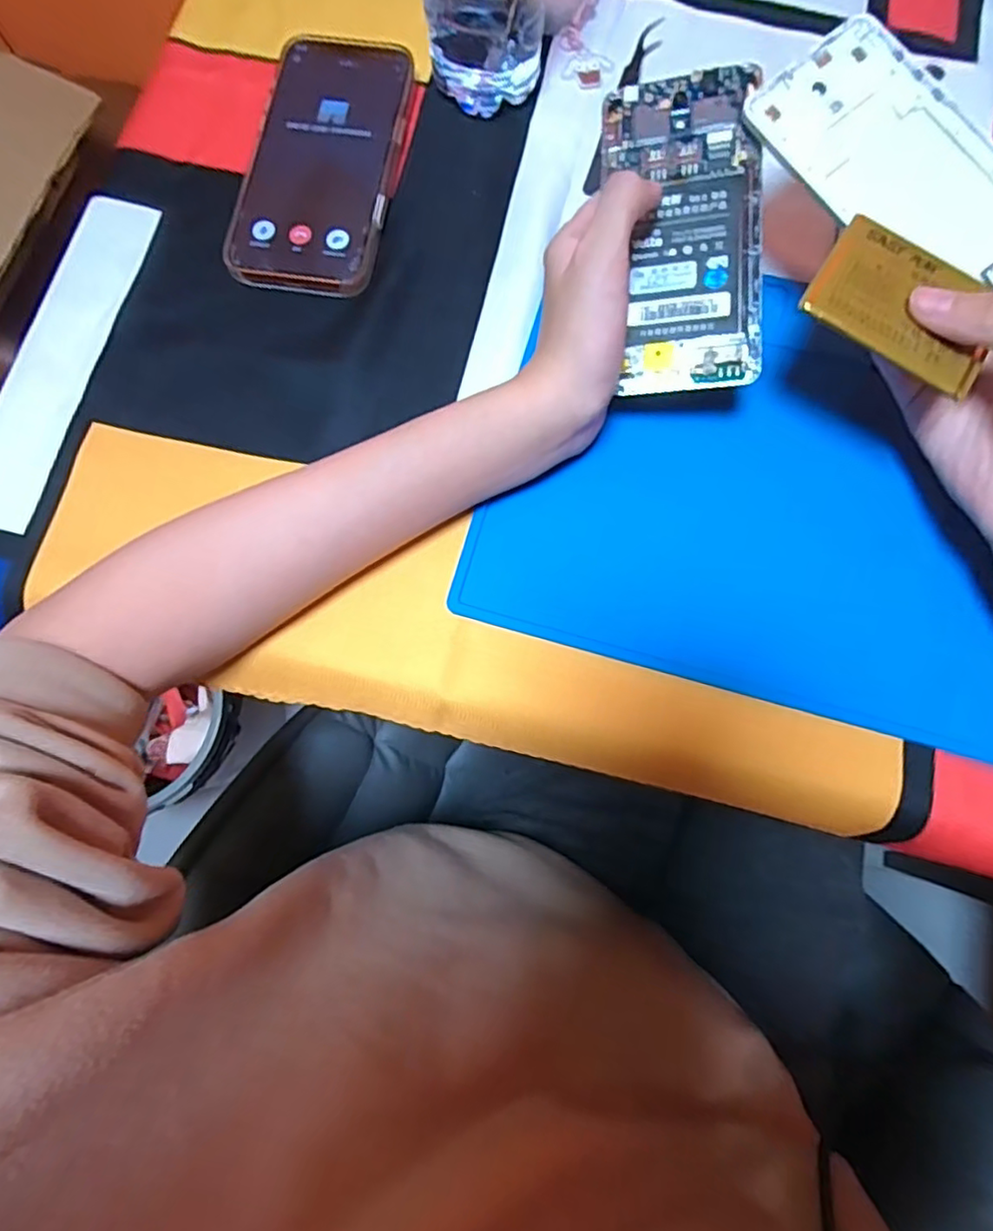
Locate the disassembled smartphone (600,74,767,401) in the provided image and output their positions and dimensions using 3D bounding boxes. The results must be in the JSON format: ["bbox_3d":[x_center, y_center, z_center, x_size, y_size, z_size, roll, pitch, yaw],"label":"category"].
[{"bbox_3d":[0.086,-0.175,0.281,0.067,0.004,0.140,0,92,15],"label":"disassembled smartphone"}]

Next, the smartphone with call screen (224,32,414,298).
[{"bbox_3d":[-0.099,-0.262,0.353,0.080,0.017,0.166,9,77,4],"label":"smartphone with call screen"}]

